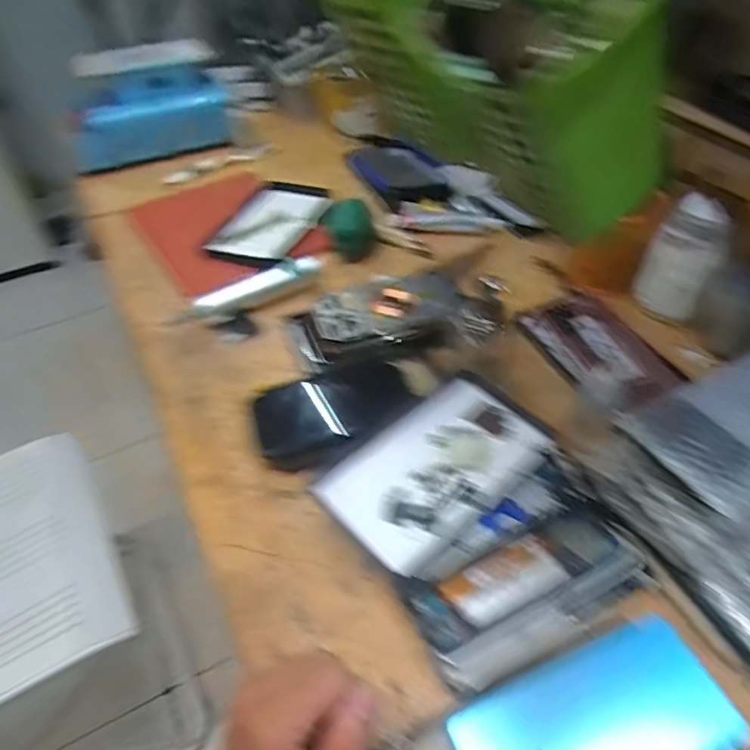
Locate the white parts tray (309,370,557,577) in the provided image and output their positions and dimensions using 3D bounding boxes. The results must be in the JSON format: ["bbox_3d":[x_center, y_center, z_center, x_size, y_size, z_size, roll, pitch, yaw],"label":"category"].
[{"bbox_3d":[0.054,0.077,0.466,0.184,0.039,0.107,-34,54,-26],"label":"white parts tray"}]

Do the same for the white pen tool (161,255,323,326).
[{"bbox_3d":[-0.146,-0.101,0.662,0.186,0.028,0.025,-24,50,-19],"label":"white pen tool"}]

